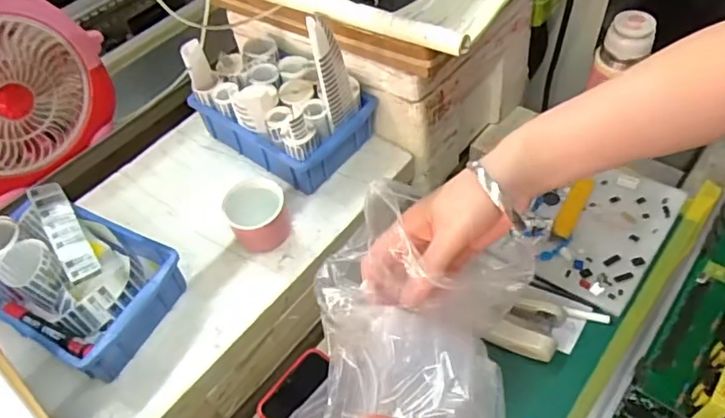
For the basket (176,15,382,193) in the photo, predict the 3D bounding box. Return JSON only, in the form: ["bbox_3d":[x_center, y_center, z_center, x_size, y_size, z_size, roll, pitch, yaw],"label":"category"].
[{"bbox_3d":[-0.095,-0.140,0.638,0.182,0.176,0.126,31,60,26],"label":"basket"}]

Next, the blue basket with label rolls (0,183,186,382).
[{"bbox_3d":[-0.279,0.068,0.543,0.169,0.085,0.127,21,56,20],"label":"blue basket with label rolls"}]

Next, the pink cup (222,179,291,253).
[{"bbox_3d":[-0.111,0.007,0.598,0.061,0.055,0.063,-14,51,-7],"label":"pink cup"}]

